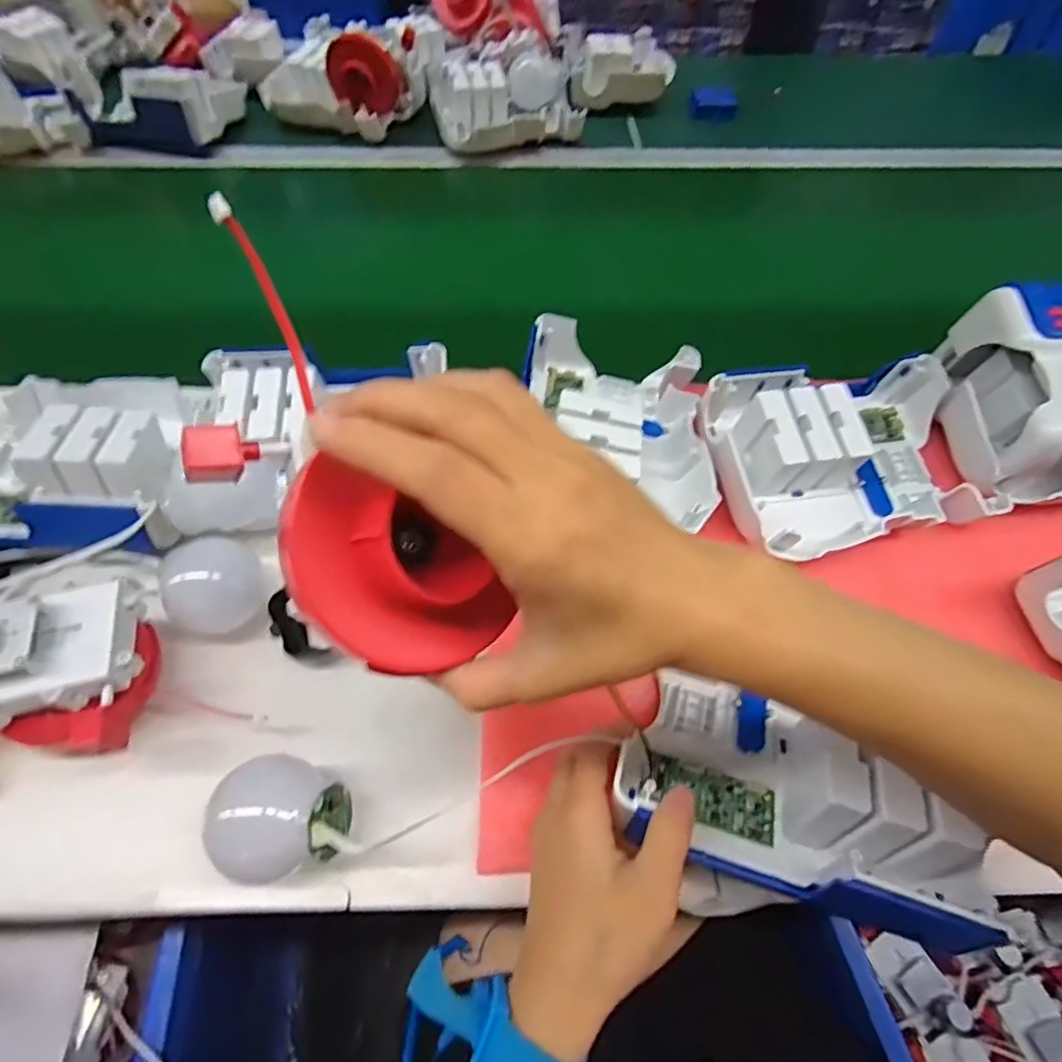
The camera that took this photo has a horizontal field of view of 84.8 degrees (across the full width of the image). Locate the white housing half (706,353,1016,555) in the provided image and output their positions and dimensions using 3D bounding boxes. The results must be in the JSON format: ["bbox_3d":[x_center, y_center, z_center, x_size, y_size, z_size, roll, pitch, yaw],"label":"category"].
[{"bbox_3d":[0.229,-0.060,0.421,0.189,0.061,0.140,-7,56,-6],"label":"white housing half"}]

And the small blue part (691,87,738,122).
[{"bbox_3d":[0.267,-0.621,0.846,0.065,0.035,0.023,3,56,1],"label":"small blue part"}]

